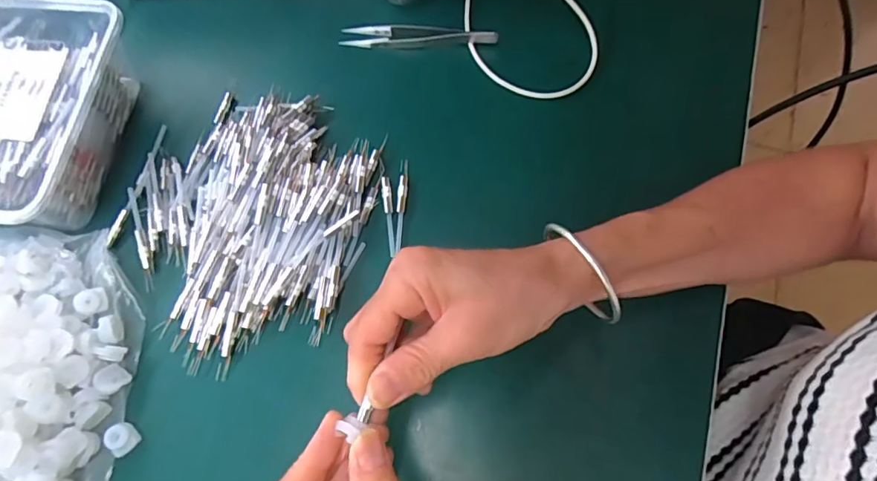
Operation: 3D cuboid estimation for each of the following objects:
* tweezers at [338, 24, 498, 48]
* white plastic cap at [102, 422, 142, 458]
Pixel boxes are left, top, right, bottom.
[{"bbox_3d":[-0.017,-0.165,0.410,0.123,0.012,0.018,1,68,1],"label":"tweezers"},{"bbox_3d":[-0.194,0.121,0.313,0.017,0.010,0.018,0,68,1],"label":"white plastic cap"}]

